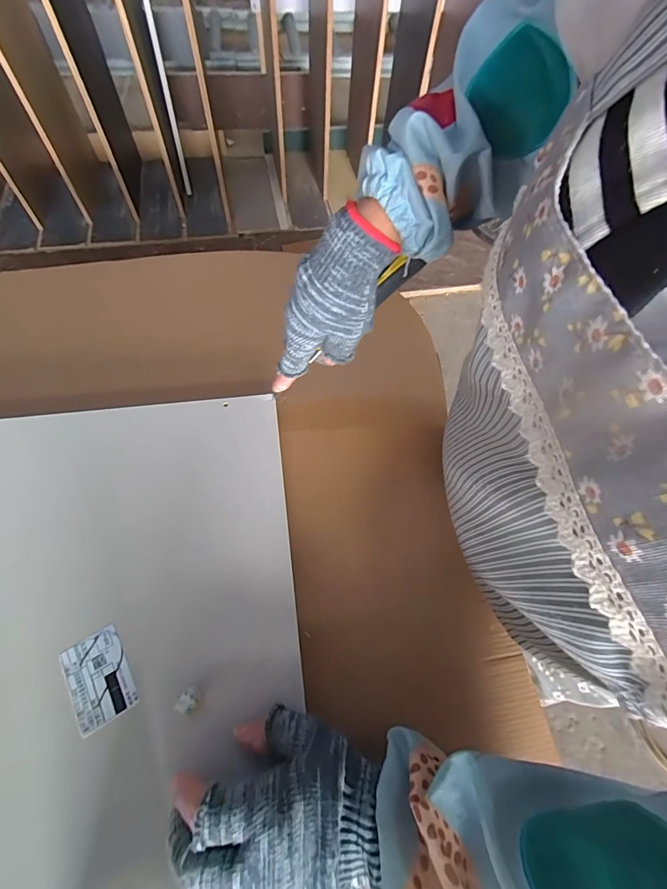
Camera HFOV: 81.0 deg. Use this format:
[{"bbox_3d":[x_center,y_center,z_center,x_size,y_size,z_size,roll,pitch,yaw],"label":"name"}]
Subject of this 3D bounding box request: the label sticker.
[{"bbox_3d":[-0.169,0.167,0.279,0.040,0.004,0.059,-28,68,-15],"label":"label sticker"}]

